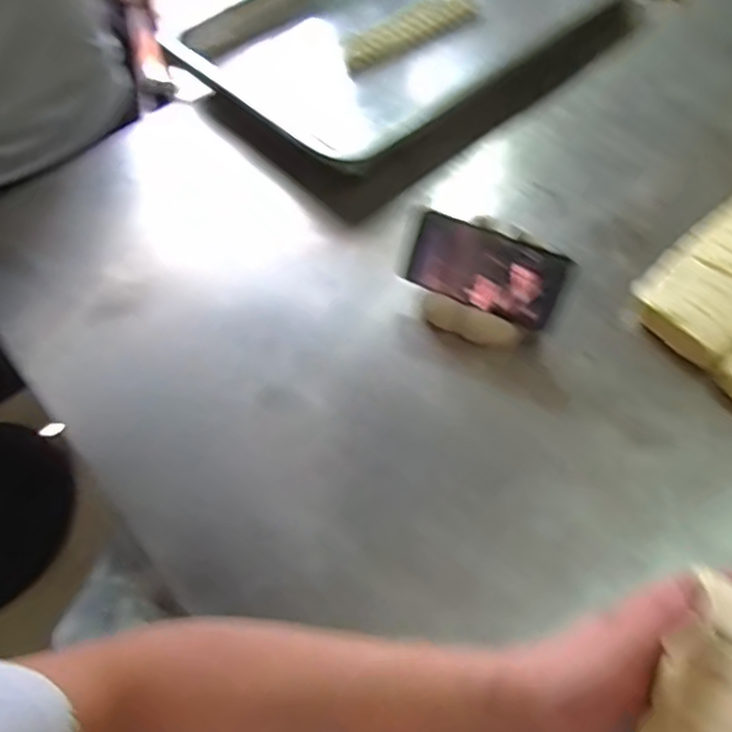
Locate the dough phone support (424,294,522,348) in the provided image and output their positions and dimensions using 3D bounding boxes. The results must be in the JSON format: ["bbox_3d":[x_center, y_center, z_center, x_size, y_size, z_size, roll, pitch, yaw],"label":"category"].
[{"bbox_3d":[0.105,-0.046,0.694,0.108,0.024,0.032,26,62,19],"label":"dough phone support"}]

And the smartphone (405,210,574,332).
[{"bbox_3d":[0.117,-0.094,0.664,0.150,0.078,0.014,25,28,17],"label":"smartphone"}]

